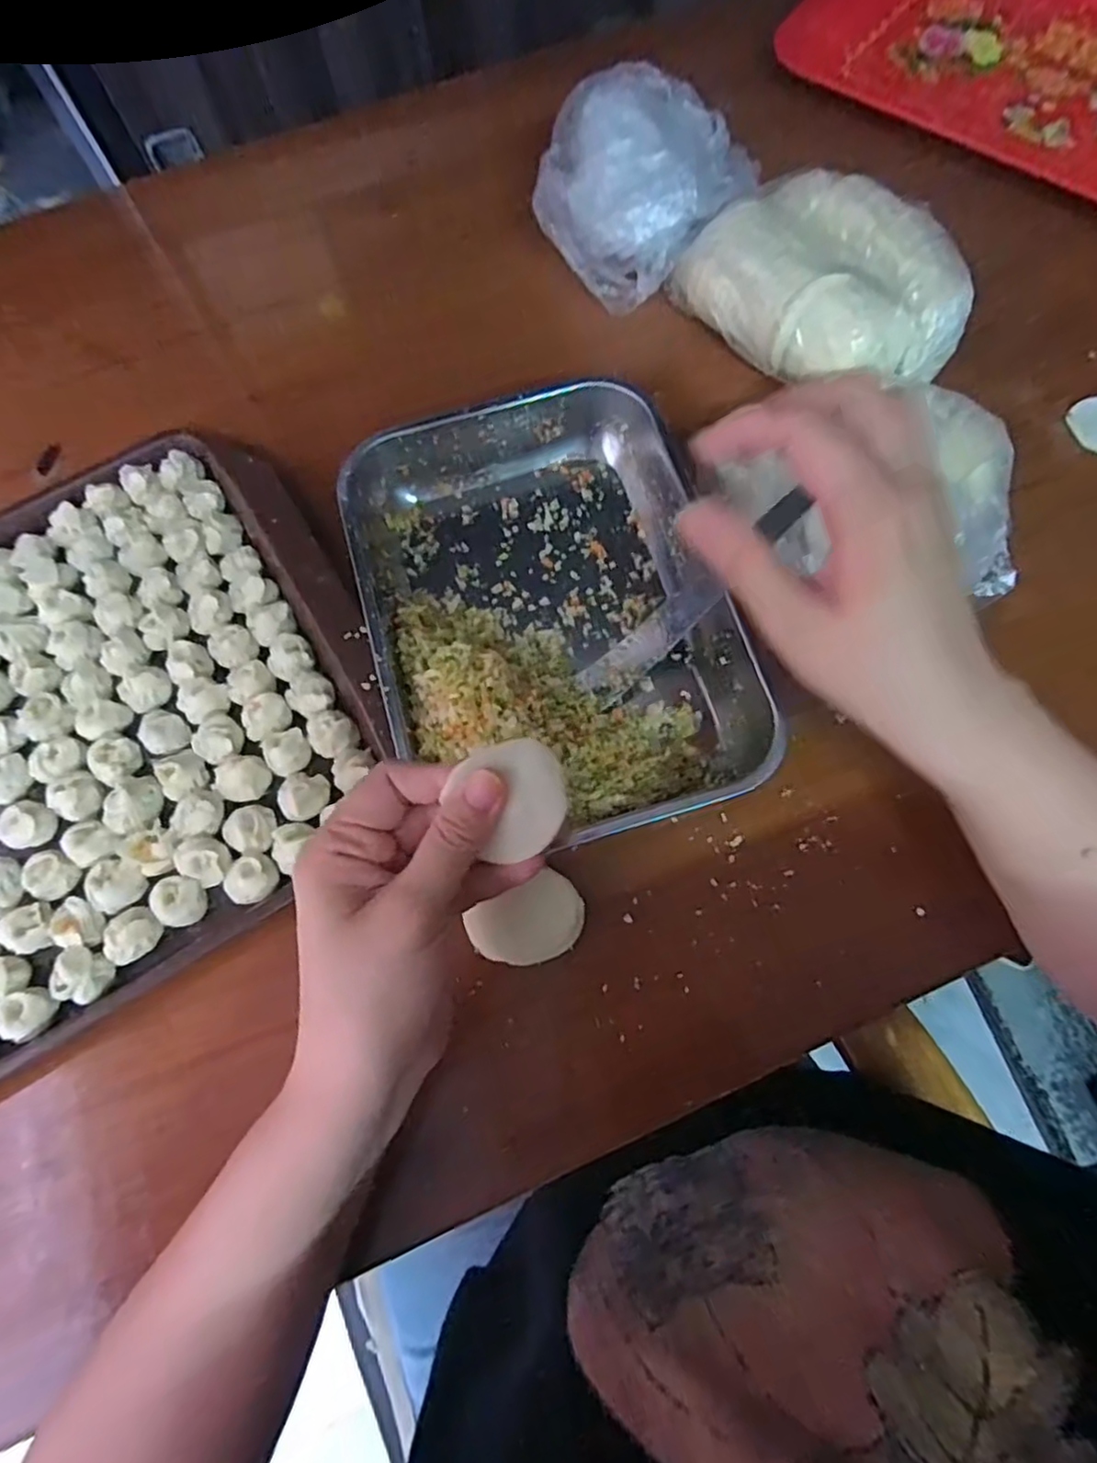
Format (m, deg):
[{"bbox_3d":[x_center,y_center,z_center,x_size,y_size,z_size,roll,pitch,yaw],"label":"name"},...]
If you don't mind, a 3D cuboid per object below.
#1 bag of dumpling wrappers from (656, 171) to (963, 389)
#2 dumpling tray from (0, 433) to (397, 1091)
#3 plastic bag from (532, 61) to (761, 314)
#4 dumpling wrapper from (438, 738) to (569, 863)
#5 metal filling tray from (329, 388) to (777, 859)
[{"bbox_3d":[0.168,-0.273,0.411,0.107,0.063,0.158,-37,75,-11],"label":"bag of dumpling wrappers"},{"bbox_3d":[-0.303,0.024,0.343,0.411,0.034,0.288,-31,74,-9],"label":"dumpling tray"},{"bbox_3d":[0.064,-0.359,0.431,0.118,0.075,0.113,-40,76,-12],"label":"plastic bag"},{"bbox_3d":[-0.012,0.025,0.256,0.040,0.004,0.044,-29,97,-8],"label":"dumpling wrapper"},{"bbox_3d":[0.003,-0.068,0.358,0.190,0.046,0.249,-15,72,-5],"label":"metal filling tray"}]

